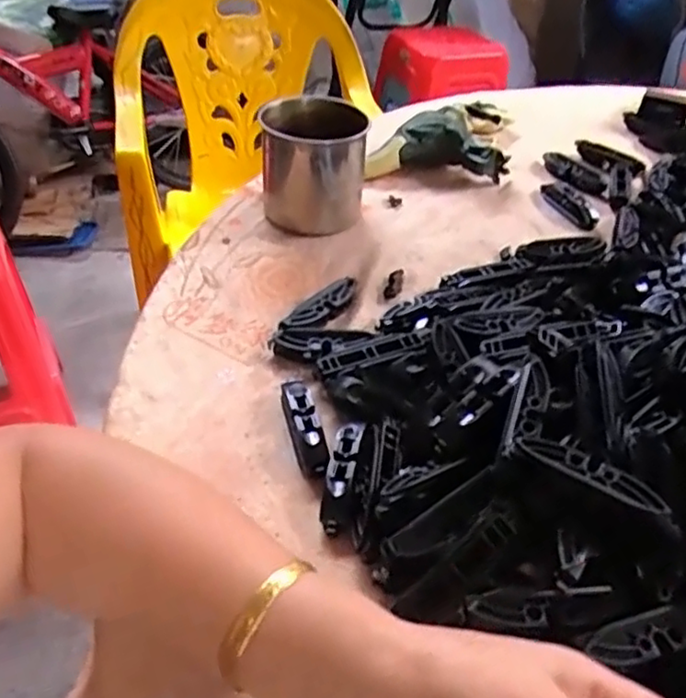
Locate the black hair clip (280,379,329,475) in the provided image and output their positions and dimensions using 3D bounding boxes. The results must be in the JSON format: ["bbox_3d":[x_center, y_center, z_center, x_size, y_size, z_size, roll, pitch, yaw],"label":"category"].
[{"bbox_3d":[-0.024,0.045,0.404,0.019,0.011,0.073,-7,42,-11],"label":"black hair clip"}]

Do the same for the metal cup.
[{"bbox_3d":[-0.027,-0.167,0.598,0.086,0.092,0.086,-6,42,-10],"label":"metal cup"}]

